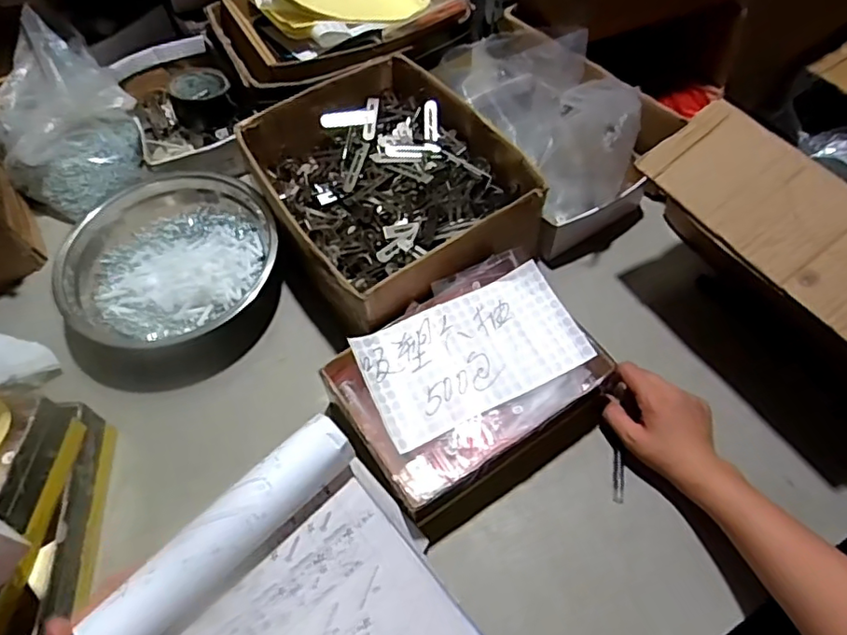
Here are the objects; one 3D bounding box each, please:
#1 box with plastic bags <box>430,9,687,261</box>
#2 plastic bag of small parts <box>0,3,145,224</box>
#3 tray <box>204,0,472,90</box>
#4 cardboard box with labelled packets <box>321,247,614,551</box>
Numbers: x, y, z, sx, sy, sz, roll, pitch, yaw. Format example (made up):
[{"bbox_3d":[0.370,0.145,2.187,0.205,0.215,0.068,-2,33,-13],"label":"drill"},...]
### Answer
[{"bbox_3d":[0.135,-0.287,0.776,0.182,0.165,0.366,-30,62,-15],"label":"box with plastic bags"},{"bbox_3d":[-0.484,-0.263,0.783,0.181,0.155,0.212,-32,63,-16],"label":"plastic bag of small parts"},{"bbox_3d":[-0.125,-0.441,0.849,0.332,0.080,0.249,-23,61,-12],"label":"tray"},{"bbox_3d":[0.047,0.069,0.609,0.245,0.084,0.183,-32,63,-16],"label":"cardboard box with labelled packets"}]

